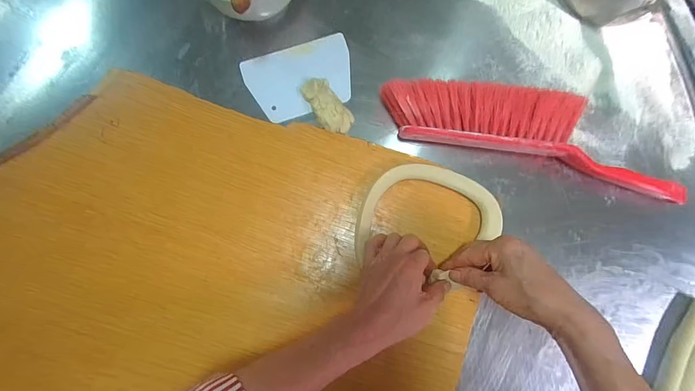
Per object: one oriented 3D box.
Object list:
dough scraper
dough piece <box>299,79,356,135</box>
[{"bbox_3d":[-0.066,-0.165,0.456,0.146,0.010,0.106,-16,77,-3],"label":"dough scraper"},{"bbox_3d":[-0.028,-0.121,0.438,0.043,0.026,0.082,-35,81,-7],"label":"dough piece"}]

